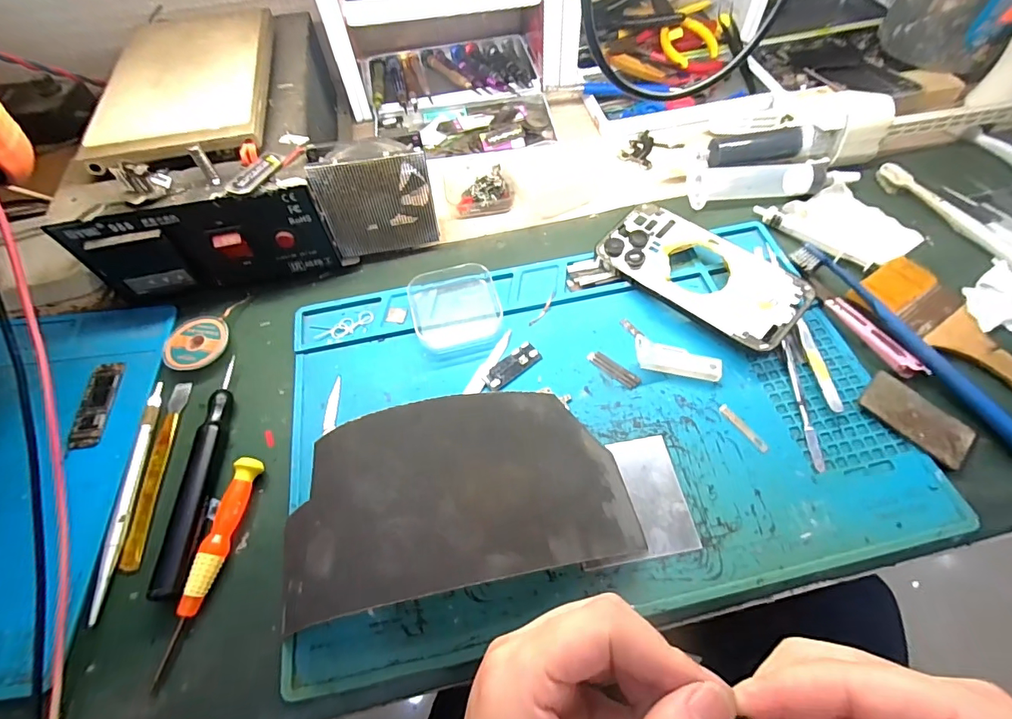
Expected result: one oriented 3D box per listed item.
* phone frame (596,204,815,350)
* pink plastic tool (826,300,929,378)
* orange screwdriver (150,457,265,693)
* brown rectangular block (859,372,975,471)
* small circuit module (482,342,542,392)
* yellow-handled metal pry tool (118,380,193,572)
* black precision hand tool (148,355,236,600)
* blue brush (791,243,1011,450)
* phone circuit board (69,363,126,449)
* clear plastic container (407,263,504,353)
[{"bbox_3d":[0.143,-0.066,0.337,0.143,0.009,0.076,38,72,23],"label":"phone frame"},{"bbox_3d":[0.250,-0.017,0.309,0.016,0.008,0.070,-24,62,-11],"label":"pink plastic tool"},{"bbox_3d":[-0.164,0.111,0.254,0.013,0.011,0.115,7,61,6],"label":"orange screwdriver"},{"bbox_3d":[0.253,0.035,0.282,0.035,0.004,0.059,-39,66,-18],"label":"brown rectangular block"},{"bbox_3d":[0.004,0.004,0.315,0.043,0.004,0.017,-36,65,-16],"label":"small circuit module"},{"bbox_3d":[-0.219,0.068,0.287,0.011,0.006,0.119,-6,61,-1],"label":"yellow-handled metal pry tool"},{"bbox_3d":[-0.187,0.065,0.280,0.019,0.012,0.144,-7,61,-2],"label":"black precision hand tool"},{"bbox_3d":[0.267,-0.013,0.306,0.014,0.012,0.184,-26,63,-11],"label":"blue brush"},{"bbox_3d":[-0.281,0.029,0.315,0.018,0.006,0.065,-6,61,-1],"label":"phone circuit board"},{"bbox_3d":[-0.036,-0.039,0.334,0.062,0.016,0.060,-14,61,-5],"label":"clear plastic container"}]

